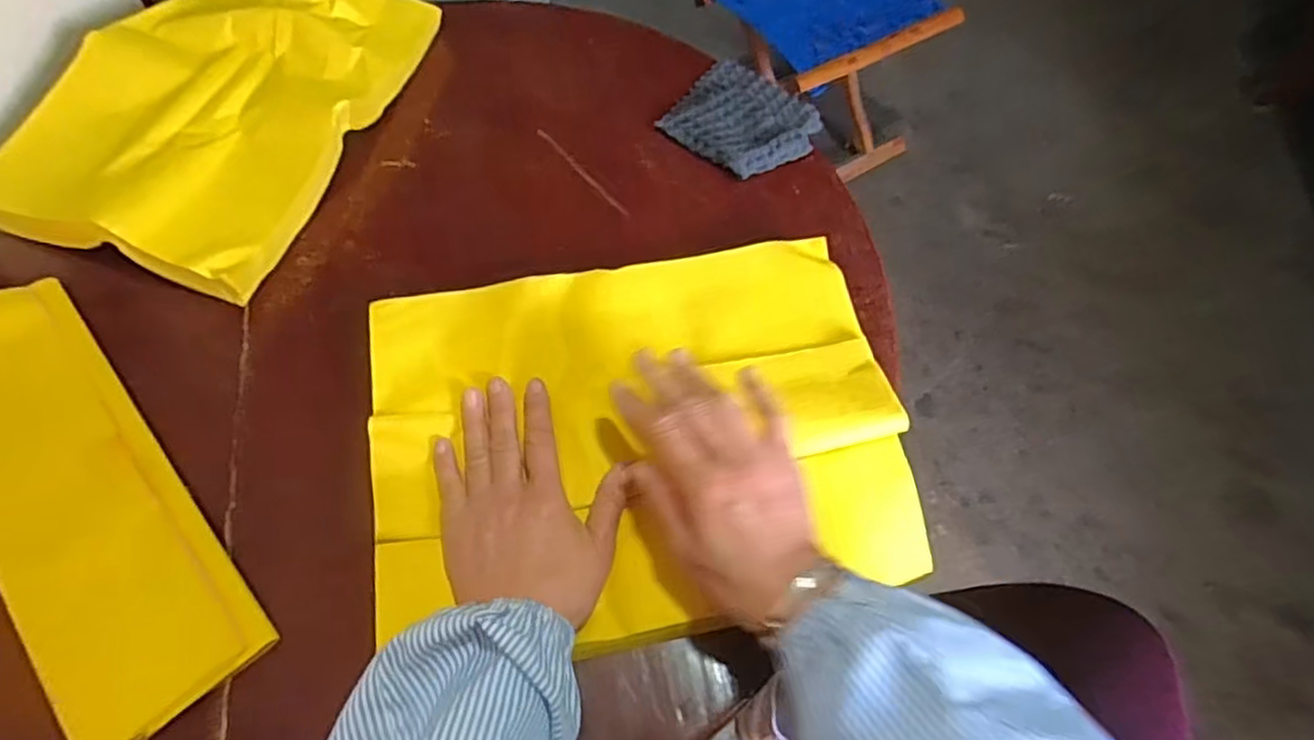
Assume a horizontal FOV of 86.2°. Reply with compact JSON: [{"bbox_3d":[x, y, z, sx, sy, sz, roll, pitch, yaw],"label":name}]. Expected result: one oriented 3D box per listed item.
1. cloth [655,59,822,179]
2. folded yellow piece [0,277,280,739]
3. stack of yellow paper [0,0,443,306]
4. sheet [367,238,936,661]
[{"bbox_3d":[0.084,-0.237,0.654,0.129,0.018,0.123,35,66,15],"label":"cloth"},{"bbox_3d":[-0.393,0.075,0.467,0.108,0.013,0.358,-38,70,-20],"label":"folded yellow piece"},{"bbox_3d":[-0.390,-0.246,0.628,0.272,0.037,0.359,19,63,7],"label":"stack of yellow paper"},{"bbox_3d":[-0.011,0.041,0.486,0.353,0.039,0.267,-9,63,-8],"label":"sheet"}]

